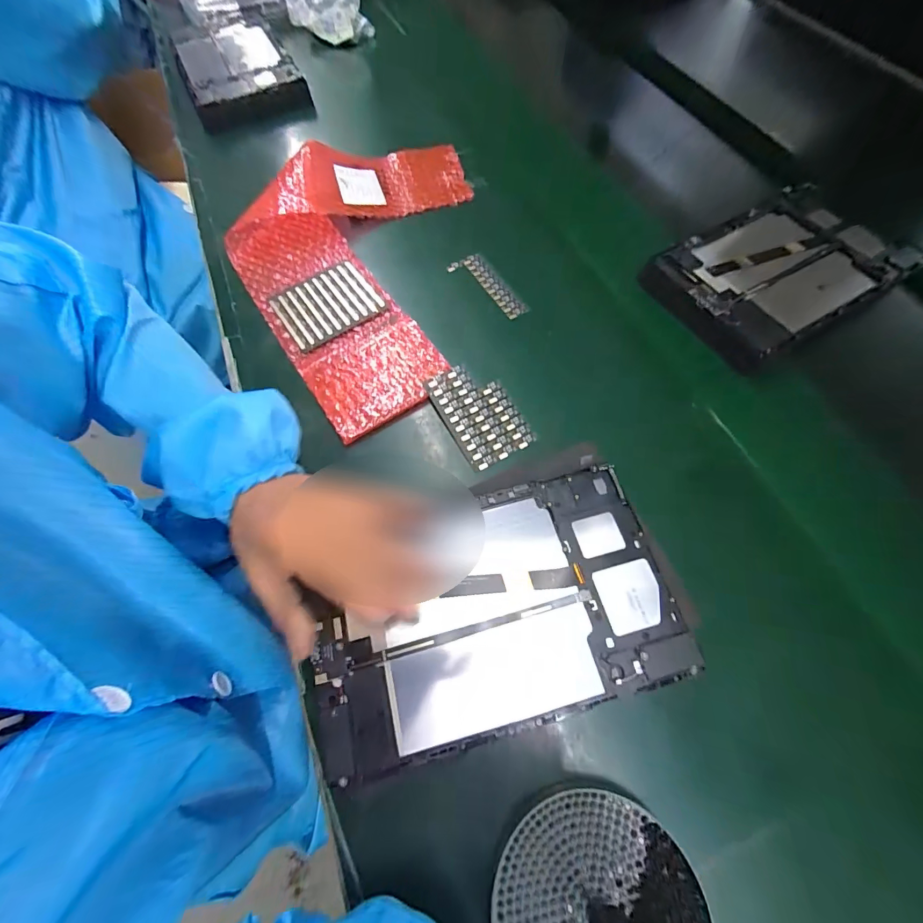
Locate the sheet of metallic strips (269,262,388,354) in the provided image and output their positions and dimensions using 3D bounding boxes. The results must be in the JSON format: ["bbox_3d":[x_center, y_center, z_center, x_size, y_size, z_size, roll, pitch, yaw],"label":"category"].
[{"bbox_3d":[-0.140,-0.164,0.423,0.097,0.004,0.087,-32,69,-14],"label":"sheet of metallic strips"}]

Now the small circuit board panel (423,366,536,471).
[{"bbox_3d":[0.015,-0.044,0.360,0.061,0.010,0.095,-28,68,-13],"label":"small circuit board panel"}]

